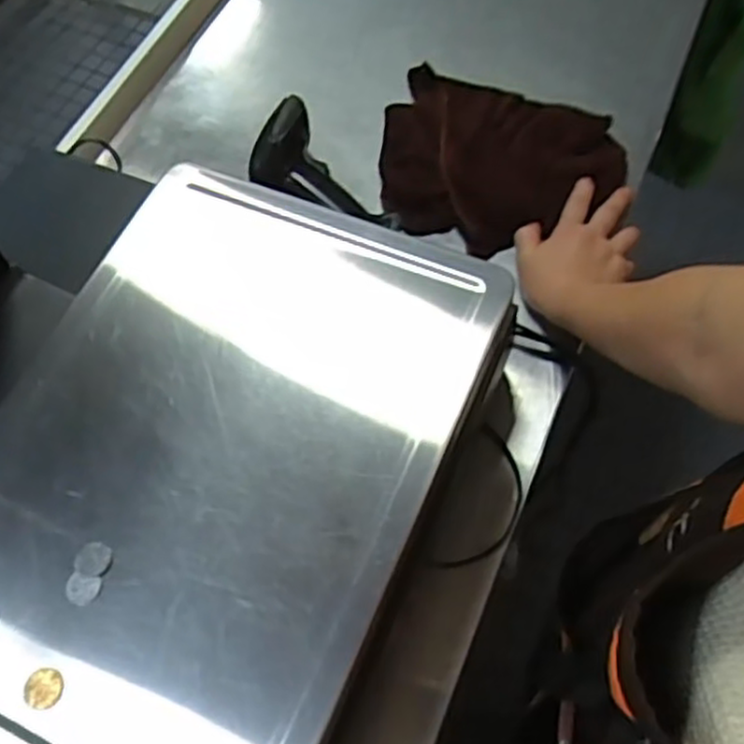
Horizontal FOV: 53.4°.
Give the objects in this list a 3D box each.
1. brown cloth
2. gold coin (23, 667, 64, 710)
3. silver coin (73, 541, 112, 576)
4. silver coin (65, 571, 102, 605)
[{"bbox_3d":[0.107,-0.197,0.674,0.215,0.052,0.177,26,67,15],"label":"brown cloth"},{"bbox_3d":[-0.168,0.162,0.379,0.018,0.004,0.019,-1,63,2],"label":"gold coin"},{"bbox_3d":[-0.153,0.102,0.404,0.019,0.004,0.018,-1,63,2],"label":"silver coin"},{"bbox_3d":[-0.157,0.117,0.400,0.018,0.004,0.016,11,64,8],"label":"silver coin"}]

